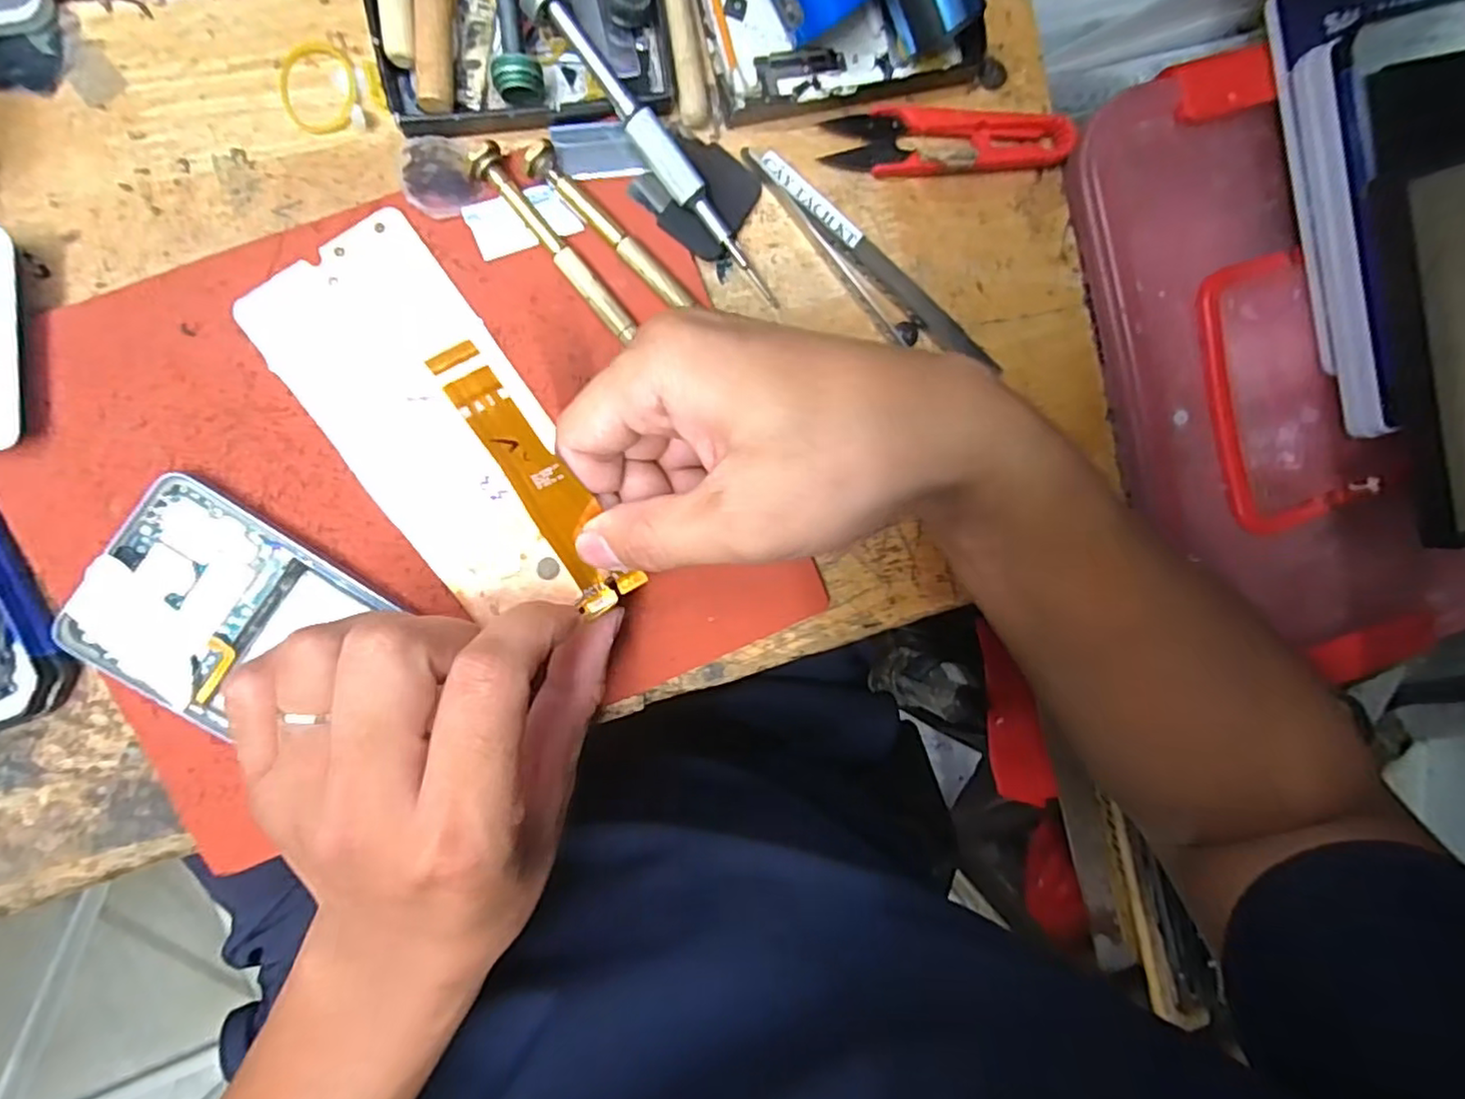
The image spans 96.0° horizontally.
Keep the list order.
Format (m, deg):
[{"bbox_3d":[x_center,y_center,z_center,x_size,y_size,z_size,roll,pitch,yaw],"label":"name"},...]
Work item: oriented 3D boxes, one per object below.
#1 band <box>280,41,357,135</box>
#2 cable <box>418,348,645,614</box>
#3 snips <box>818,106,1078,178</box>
[{"bbox_3d":[-0.143,-0.160,0.227,0.025,0.004,0.029,-6,97,-8],"label":"band"},{"bbox_3d":[-0.059,-0.019,0.209,0.020,0.006,0.097,-33,128,-6],"label":"cable"},{"bbox_3d":[0.086,-0.162,0.260,0.097,0.009,0.025,-5,97,-8],"label":"snips"}]

